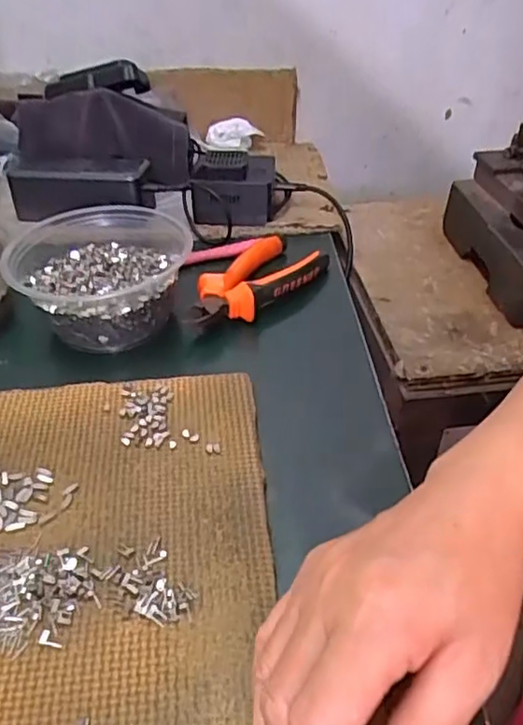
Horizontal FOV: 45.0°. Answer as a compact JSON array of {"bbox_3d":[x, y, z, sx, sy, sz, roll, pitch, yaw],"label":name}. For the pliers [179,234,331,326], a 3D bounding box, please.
[{"bbox_3d":[-0.004,-0.067,0.513,0.060,0.021,0.136,24,44,25],"label":"pliers"}]

